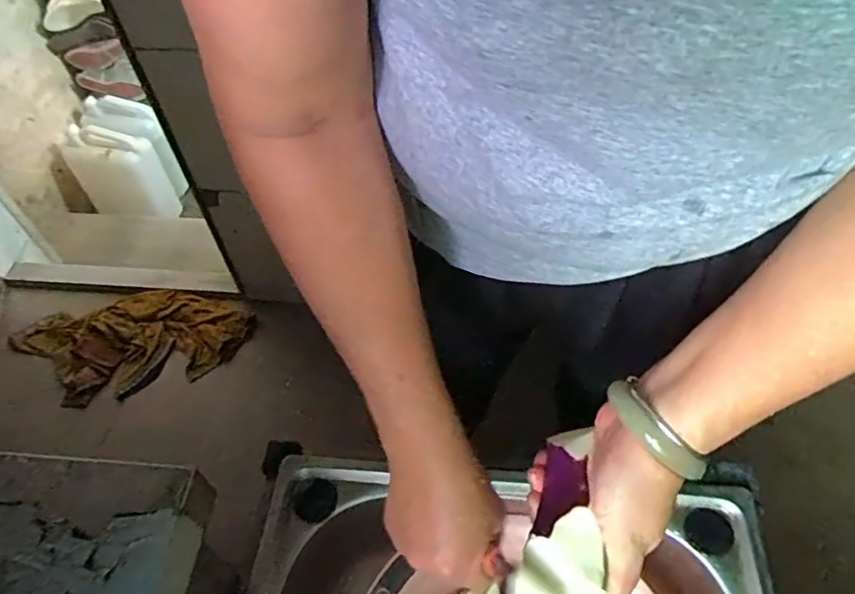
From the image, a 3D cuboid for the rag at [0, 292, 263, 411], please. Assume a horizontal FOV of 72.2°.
[{"bbox_3d":[-0.699,0.105,1.385,0.570,0.056,0.310,-6,53,-2],"label":"rag"}]

